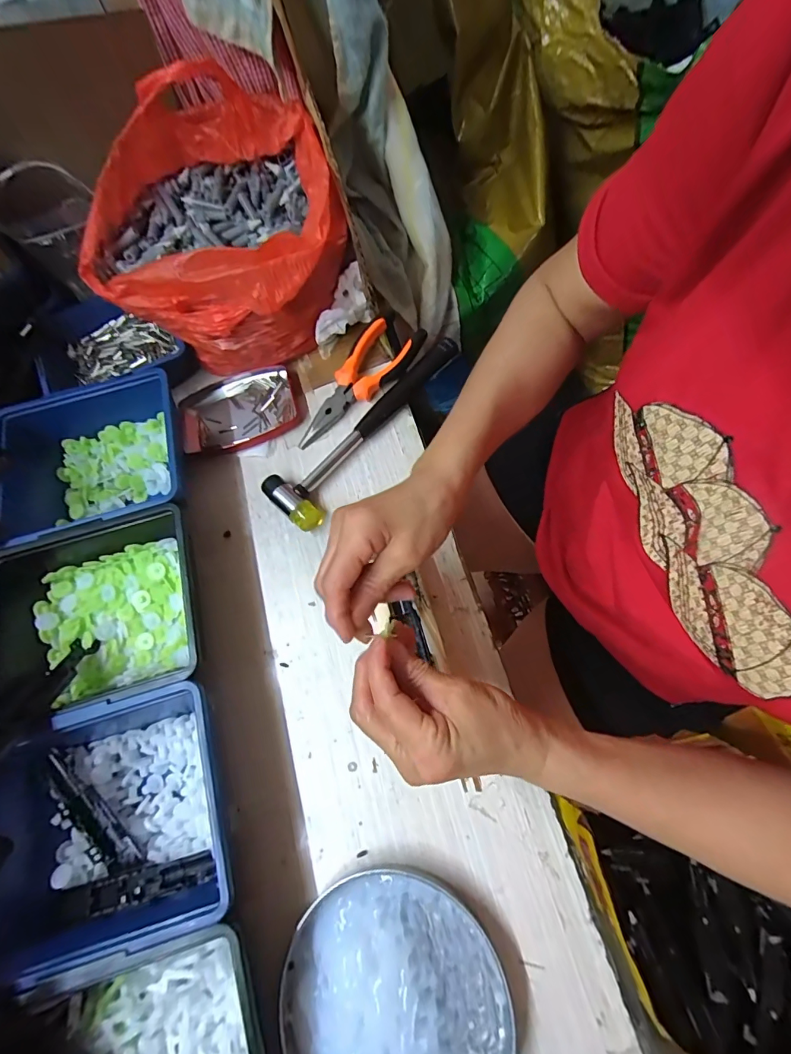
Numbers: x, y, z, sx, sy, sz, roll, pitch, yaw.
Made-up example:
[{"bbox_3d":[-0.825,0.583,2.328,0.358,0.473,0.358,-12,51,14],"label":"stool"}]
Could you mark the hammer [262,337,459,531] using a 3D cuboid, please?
[{"bbox_3d":[-0.020,-0.094,0.416,0.230,0.025,0.059,-43,70,-7],"label":"hammer"}]

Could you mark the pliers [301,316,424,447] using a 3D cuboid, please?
[{"bbox_3d":[-0.040,-0.142,0.433,0.052,0.022,0.157,43,90,16],"label":"pliers"}]

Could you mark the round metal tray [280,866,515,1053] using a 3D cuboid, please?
[{"bbox_3d":[-0.002,0.307,0.277,0.140,0.020,0.142,-3,71,8],"label":"round metal tray"}]

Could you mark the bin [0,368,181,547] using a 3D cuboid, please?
[{"bbox_3d":[-0.280,-0.057,0.413,0.167,0.066,0.146,-18,70,3],"label":"bin"}]

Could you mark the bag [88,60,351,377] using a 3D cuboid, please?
[{"bbox_3d":[-0.164,-0.292,0.426,0.232,0.157,0.226,18,75,15],"label":"bag"}]

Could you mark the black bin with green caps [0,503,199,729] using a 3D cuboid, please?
[{"bbox_3d":[-0.242,0.071,0.359,0.171,0.057,0.138,-16,69,3],"label":"black bin with green caps"}]

